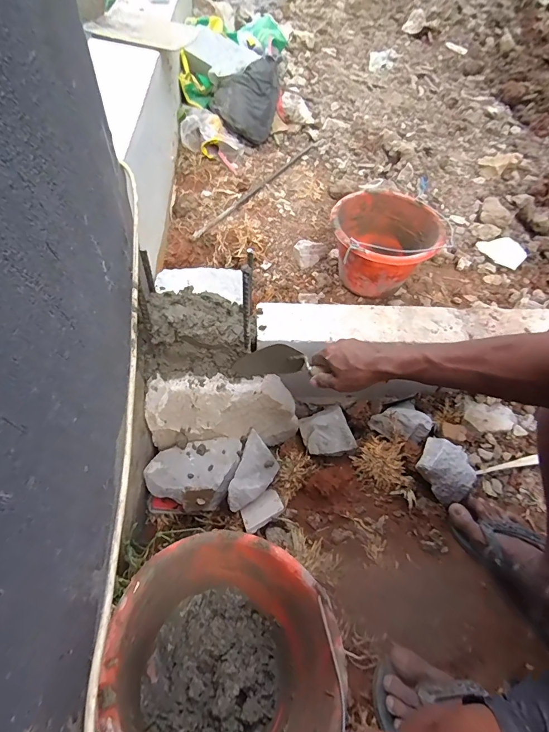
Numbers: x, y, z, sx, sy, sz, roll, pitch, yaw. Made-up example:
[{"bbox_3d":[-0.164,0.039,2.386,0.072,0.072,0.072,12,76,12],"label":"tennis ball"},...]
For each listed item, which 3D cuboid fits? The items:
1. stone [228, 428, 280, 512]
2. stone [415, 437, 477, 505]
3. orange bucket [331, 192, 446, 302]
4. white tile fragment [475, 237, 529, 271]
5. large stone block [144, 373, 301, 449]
[{"bbox_3d":[-0.035,0.200,0.715,0.072,0.041,0.139,17,55,6],"label":"stone"},{"bbox_3d":[0.320,0.190,0.705,0.100,0.045,0.093,41,61,21],"label":"stone"},{"bbox_3d":[0.242,-0.271,0.889,0.230,0.159,0.235,3,55,-4],"label":"orange bucket"},{"bbox_3d":[0.604,-0.308,1.005,0.122,0.006,0.071,36,97,2],"label":"white tile fragment"},{"bbox_3d":[-0.100,0.084,0.766,0.294,0.146,0.114,-3,56,-8],"label":"large stone block"}]

